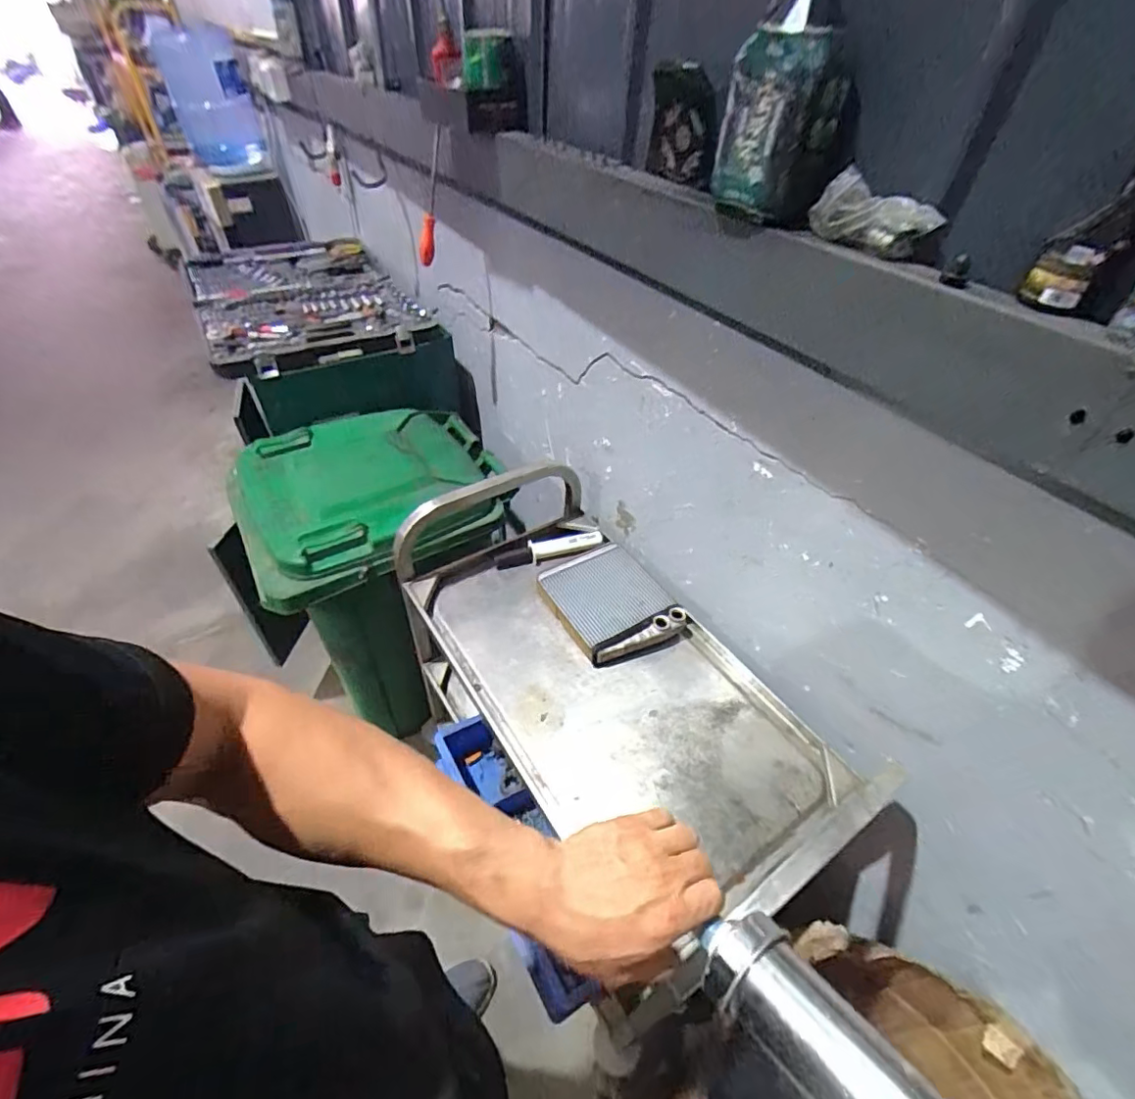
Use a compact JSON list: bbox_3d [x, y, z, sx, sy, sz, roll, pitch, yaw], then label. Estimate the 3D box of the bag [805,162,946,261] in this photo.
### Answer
[{"bbox_3d":[0.278,-0.305,0.500,0.106,0.055,0.024,35,51,28],"label":"bag"}]

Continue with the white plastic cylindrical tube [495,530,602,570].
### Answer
[{"bbox_3d":[-0.036,0.000,1.095,0.214,0.026,0.037,-10,45,-16],"label":"white plastic cylindrical tube"}]

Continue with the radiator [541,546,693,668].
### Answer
[{"bbox_3d":[0.077,0.096,0.991,0.185,0.053,0.240,-22,49,-25],"label":"radiator"}]

